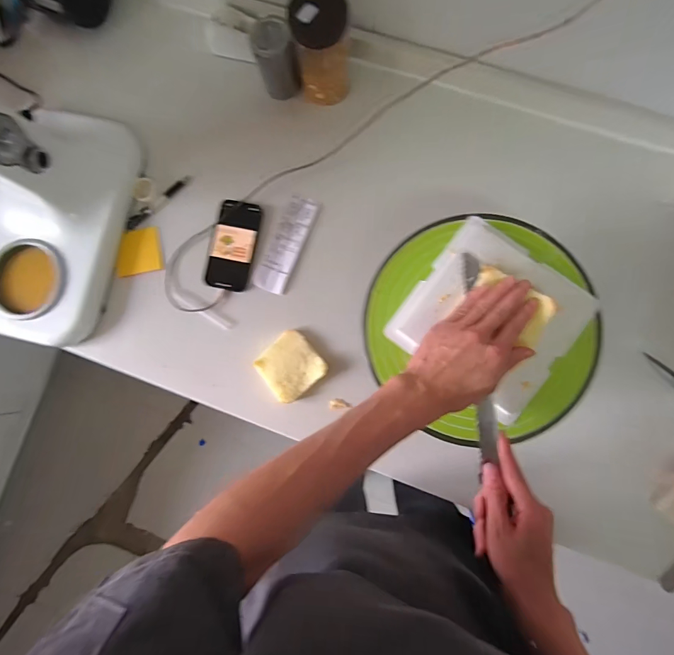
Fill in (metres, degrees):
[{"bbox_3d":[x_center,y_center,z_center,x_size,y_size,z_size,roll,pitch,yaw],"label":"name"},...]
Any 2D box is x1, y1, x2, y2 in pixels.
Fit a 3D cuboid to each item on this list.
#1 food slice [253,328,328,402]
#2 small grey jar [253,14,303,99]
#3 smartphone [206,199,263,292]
[{"bbox_3d":[-0.074,0.063,0.629,0.091,0.015,0.091,-41,83,0],"label":"food slice"},{"bbox_3d":[-0.095,-0.424,0.629,0.061,0.106,0.060,-12,84,3],"label":"small grey jar"},{"bbox_3d":[-0.173,-0.137,0.658,0.074,0.010,0.145,10,86,5],"label":"smartphone"}]

